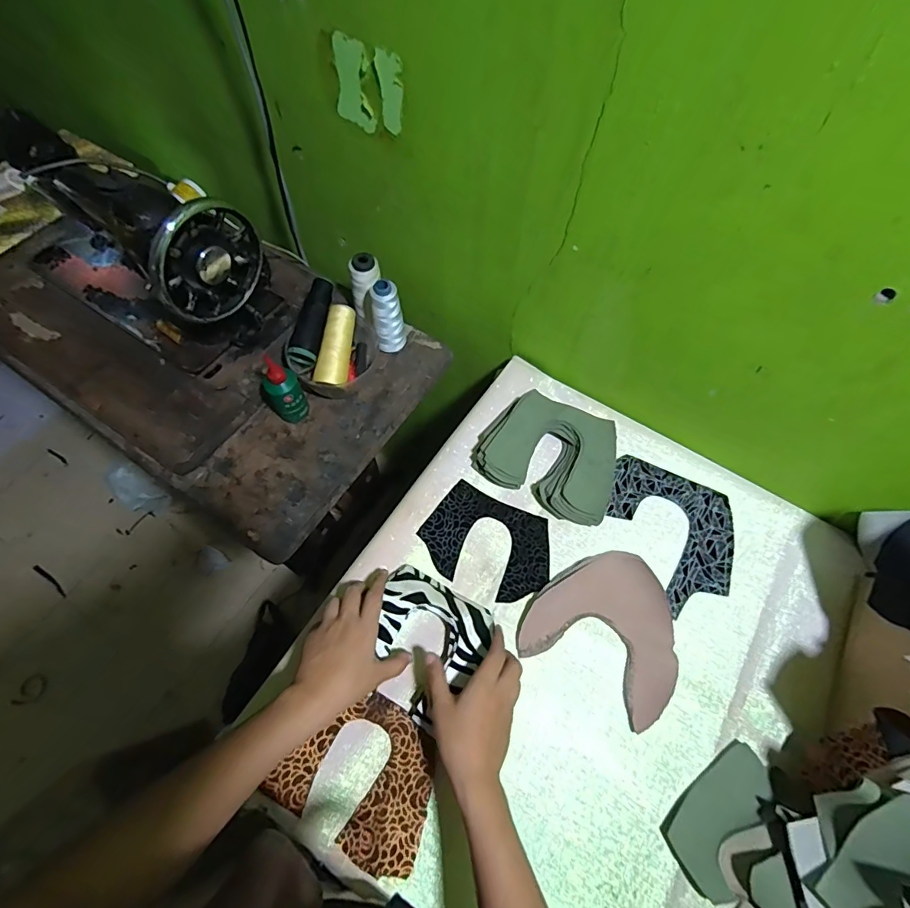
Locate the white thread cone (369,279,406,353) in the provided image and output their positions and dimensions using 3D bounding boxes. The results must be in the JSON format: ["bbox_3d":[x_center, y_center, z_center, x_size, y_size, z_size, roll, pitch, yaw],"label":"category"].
[{"bbox_3d":[-0.093,-0.189,0.653,0.040,0.107,0.034,-13,67,-7],"label":"white thread cone"}]

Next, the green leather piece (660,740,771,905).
[{"bbox_3d":[0.257,0.345,0.457,0.062,0.013,0.131,36,60,28],"label":"green leather piece"}]

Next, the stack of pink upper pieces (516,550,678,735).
[{"bbox_3d":[0.175,0.186,0.533,0.164,0.017,0.162,30,68,11],"label":"stack of pink upper pieces"}]

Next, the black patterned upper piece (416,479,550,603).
[{"bbox_3d":[0.041,0.108,0.579,0.157,0.009,0.114,25,66,5],"label":"black patterned upper piece"}]

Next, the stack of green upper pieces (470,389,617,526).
[{"bbox_3d":[0.118,-0.001,0.606,0.173,0.030,0.138,19,66,7],"label":"stack of green upper pieces"}]

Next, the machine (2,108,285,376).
[{"bbox_3d":[-0.446,-0.301,0.629,0.400,0.205,0.183,35,69,13],"label":"machine"}]

